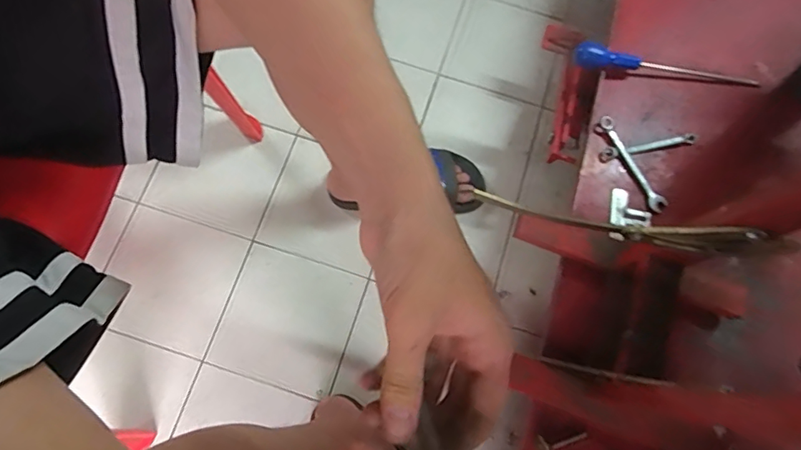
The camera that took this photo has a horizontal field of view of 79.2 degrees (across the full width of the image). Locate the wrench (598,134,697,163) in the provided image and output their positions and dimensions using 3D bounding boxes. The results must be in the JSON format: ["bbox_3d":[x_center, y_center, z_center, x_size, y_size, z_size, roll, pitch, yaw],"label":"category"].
[{"bbox_3d":[0.347,-0.110,0.678,0.139,0.008,0.019,-11,76,-6],"label":"wrench"}]

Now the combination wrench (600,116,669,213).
[{"bbox_3d":[0.318,-0.086,0.667,0.019,0.014,0.147,-26,77,-9],"label":"combination wrench"}]

